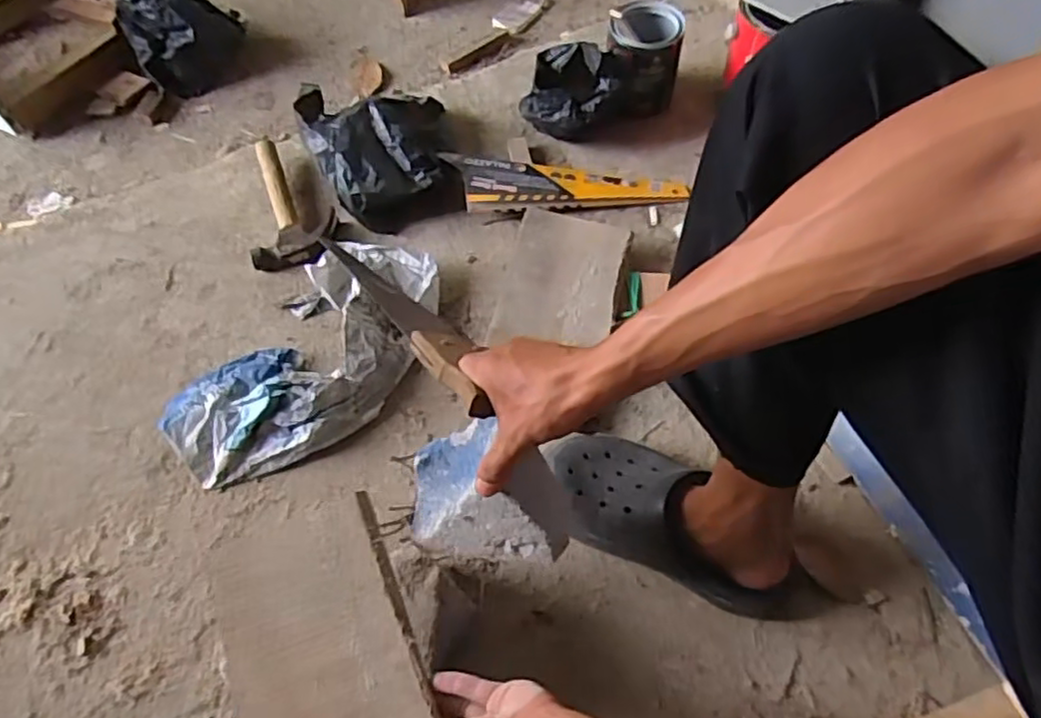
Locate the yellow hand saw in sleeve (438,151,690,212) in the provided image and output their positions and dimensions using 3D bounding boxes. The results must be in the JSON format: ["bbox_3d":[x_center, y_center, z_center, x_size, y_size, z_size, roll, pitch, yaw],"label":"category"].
[{"bbox_3d":[0.065,-0.246,0.969,0.333,0.016,0.093,3,60,-3],"label":"yellow hand saw in sleeve"}]

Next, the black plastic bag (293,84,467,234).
[{"bbox_3d":[-0.195,-0.281,0.978,0.200,0.127,0.198,-12,60,-5],"label":"black plastic bag"}]

